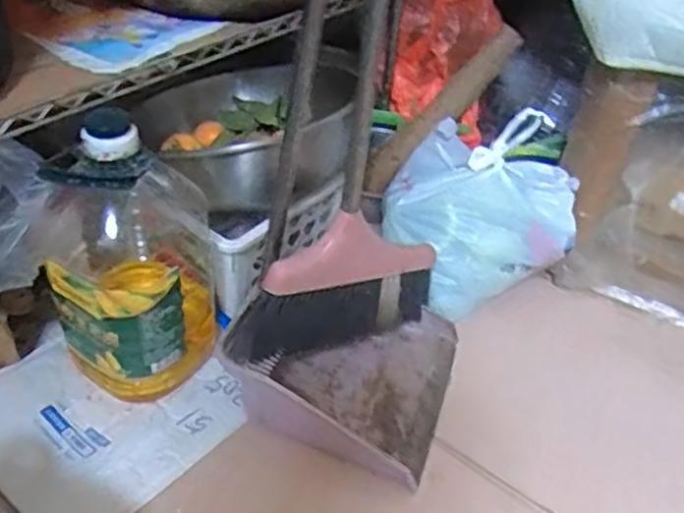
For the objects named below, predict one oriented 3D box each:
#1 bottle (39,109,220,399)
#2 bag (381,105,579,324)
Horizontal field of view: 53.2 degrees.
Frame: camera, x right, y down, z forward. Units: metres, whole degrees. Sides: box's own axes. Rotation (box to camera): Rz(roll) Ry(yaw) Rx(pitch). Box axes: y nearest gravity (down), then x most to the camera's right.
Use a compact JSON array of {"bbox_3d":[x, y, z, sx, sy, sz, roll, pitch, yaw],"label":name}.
[{"bbox_3d":[-0.230,-0.002,0.734,0.144,0.334,0.143,3,40,-3],"label":"bottle"},{"bbox_3d":[0.168,-0.067,0.935,0.220,0.192,0.211,-12,43,-20],"label":"bag"}]

